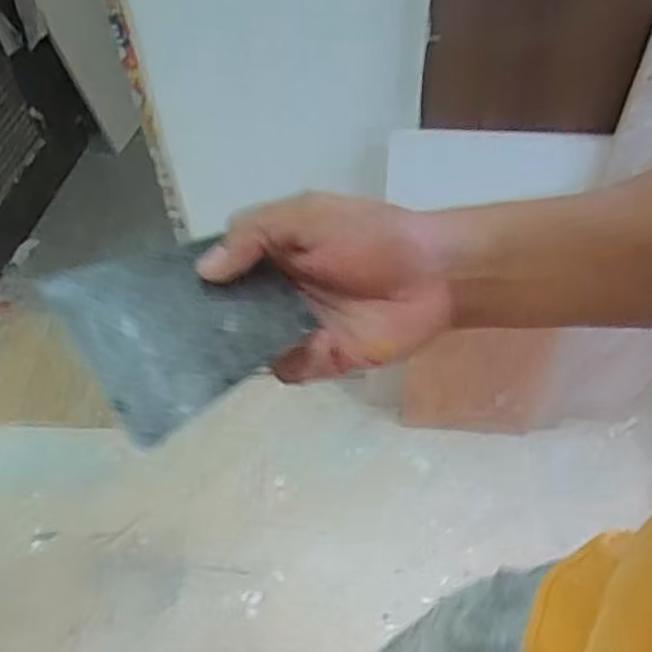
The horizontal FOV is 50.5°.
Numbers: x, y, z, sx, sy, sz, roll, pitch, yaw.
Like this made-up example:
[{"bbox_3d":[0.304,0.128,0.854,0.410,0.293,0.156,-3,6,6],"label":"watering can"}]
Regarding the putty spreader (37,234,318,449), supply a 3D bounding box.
[{"bbox_3d":[-0.064,-0.006,0.316,0.096,0.005,0.101,-28,56,-23],"label":"putty spreader"}]

